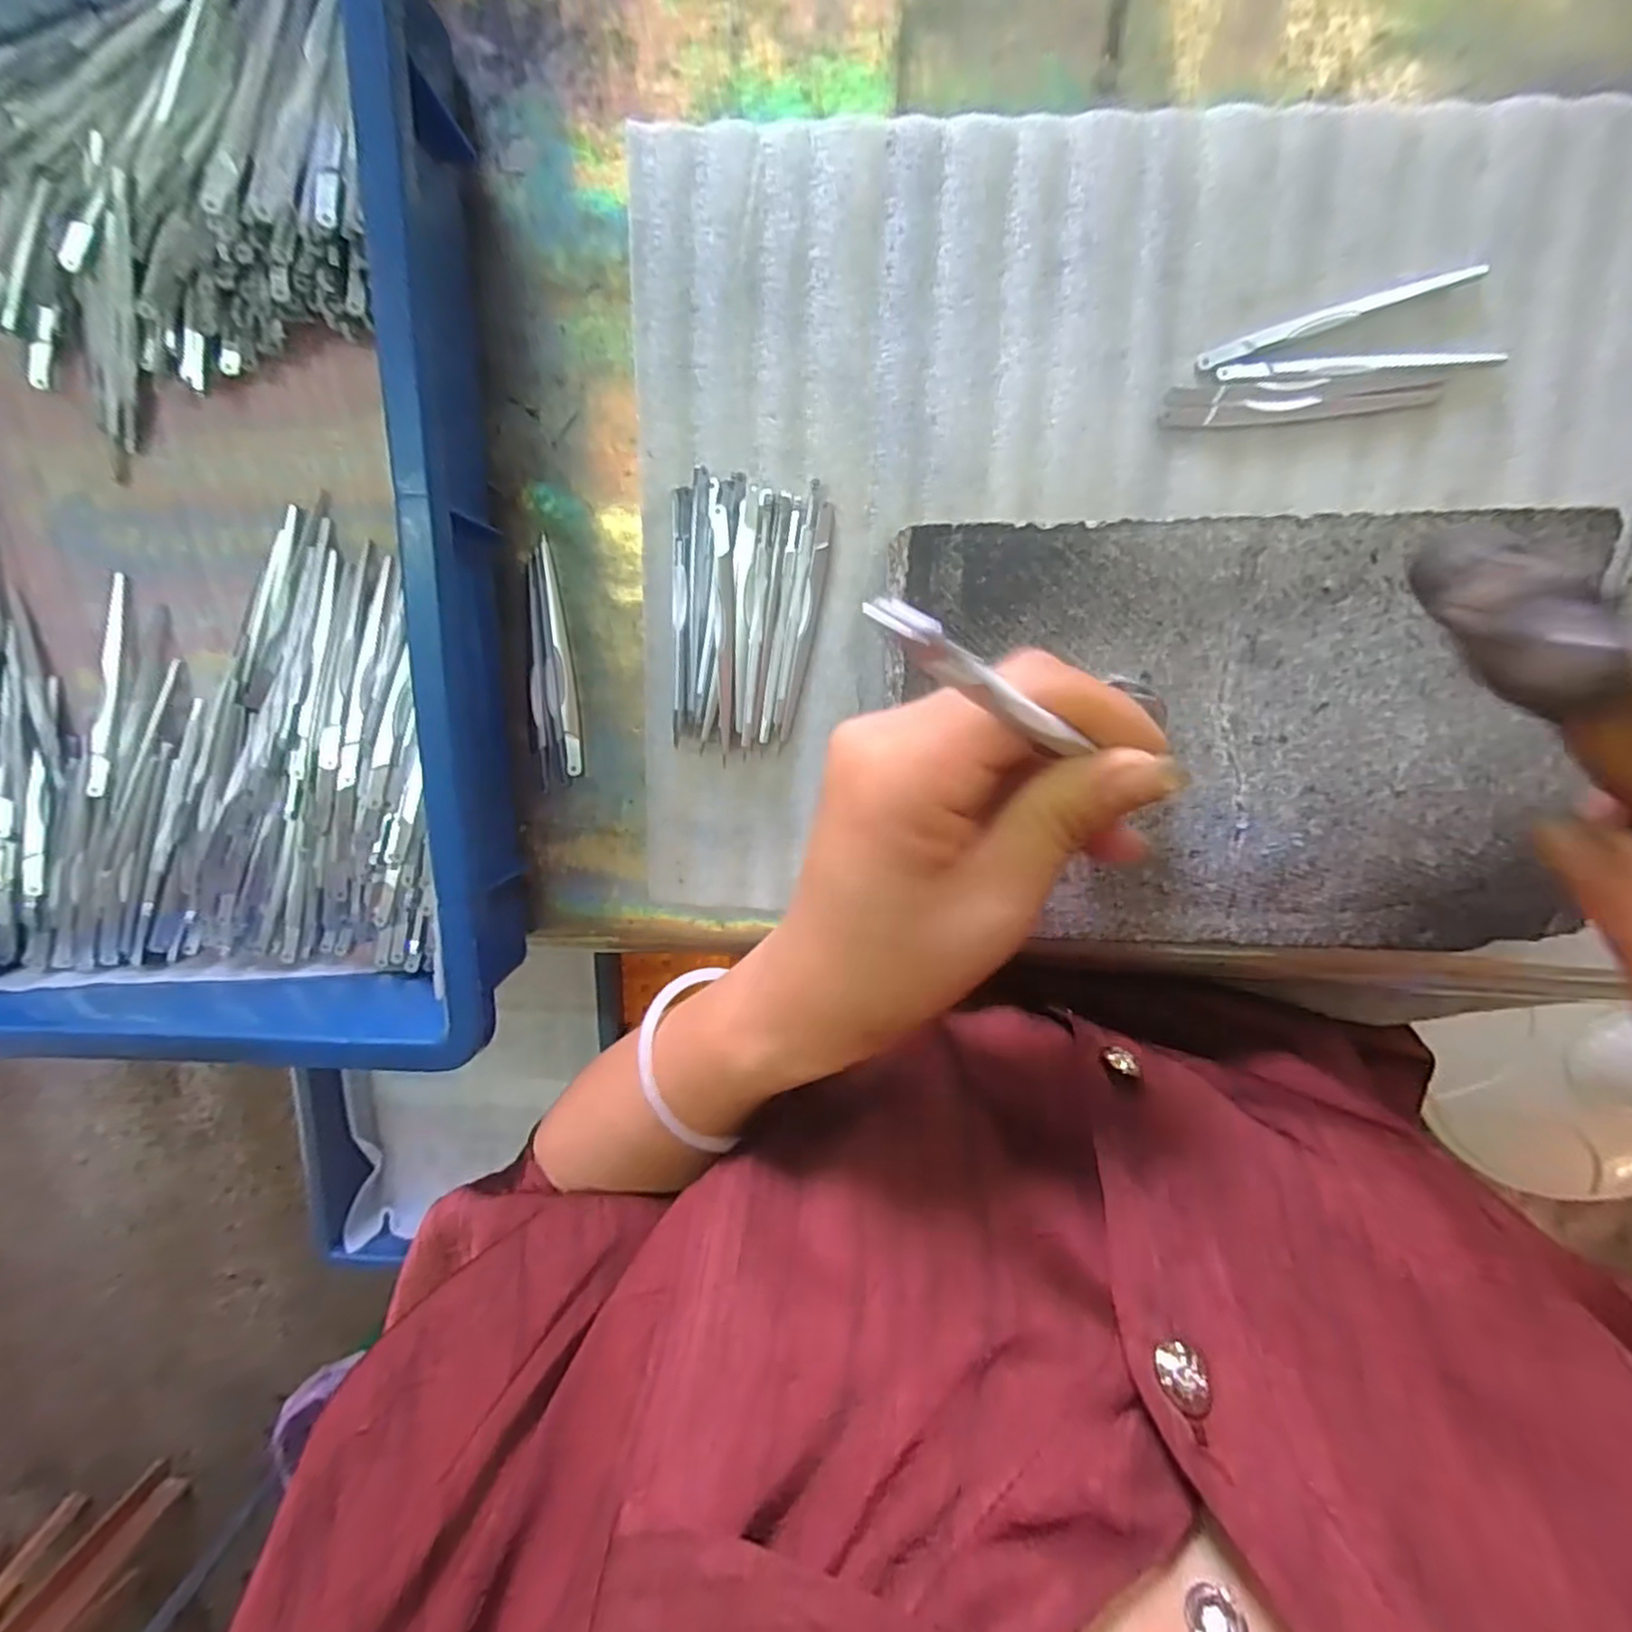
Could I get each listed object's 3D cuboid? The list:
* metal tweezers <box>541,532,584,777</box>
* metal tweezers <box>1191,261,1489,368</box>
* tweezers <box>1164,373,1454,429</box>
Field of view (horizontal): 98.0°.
[{"bbox_3d":[-0.116,-0.072,0.327,0.008,0.004,0.106,-3,96,5],"label":"metal tweezers"},{"bbox_3d":[0.200,-0.192,0.271,0.102,0.004,0.008,-16,95,7],"label":"metal tweezers"},{"bbox_3d":[0.189,-0.162,0.276,0.102,0.005,0.015,0,97,5],"label":"tweezers"}]

